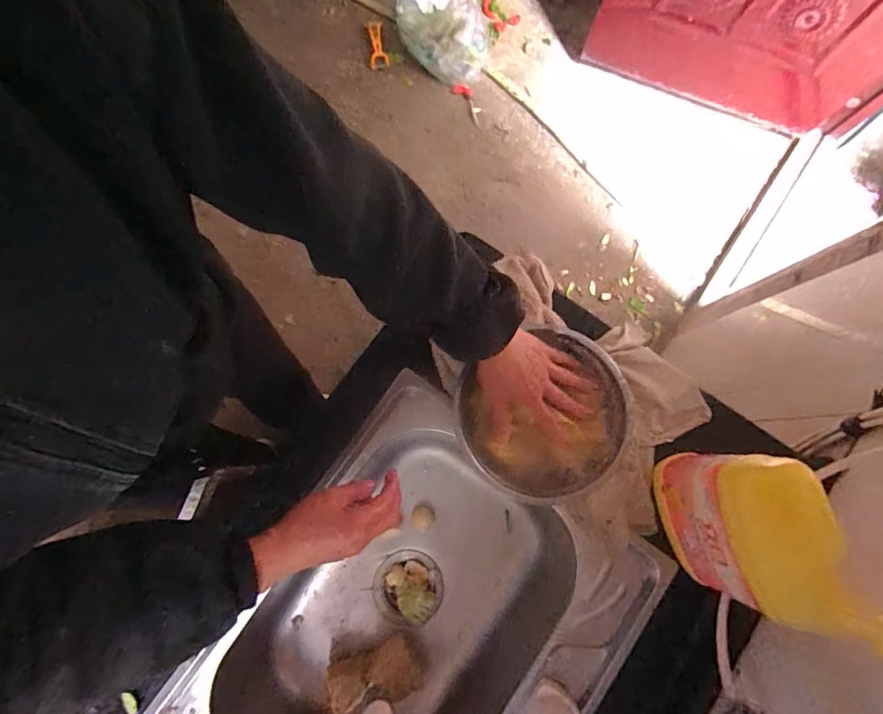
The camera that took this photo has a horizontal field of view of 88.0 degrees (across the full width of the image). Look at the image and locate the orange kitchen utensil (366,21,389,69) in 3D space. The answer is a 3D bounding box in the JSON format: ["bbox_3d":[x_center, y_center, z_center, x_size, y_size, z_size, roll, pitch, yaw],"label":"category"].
[{"bbox_3d":[-0.221,-1.052,1.540,0.067,0.016,0.149,-6,94,26],"label":"orange kitchen utensil"}]

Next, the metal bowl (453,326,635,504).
[{"bbox_3d":[0.121,0.072,0.557,0.202,0.059,0.184,0,79,-1],"label":"metal bowl"}]

